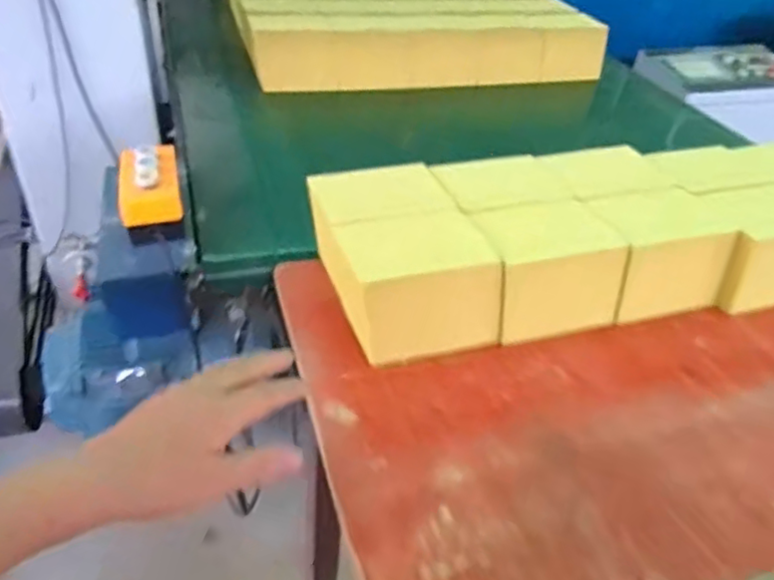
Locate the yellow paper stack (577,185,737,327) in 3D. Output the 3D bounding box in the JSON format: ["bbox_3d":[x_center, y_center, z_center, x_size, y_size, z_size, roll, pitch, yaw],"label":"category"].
[{"bbox_3d":[0.339,-0.047,0.832,0.166,0.124,0.117,-7,39,-15],"label":"yellow paper stack"}]

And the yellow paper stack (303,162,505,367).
[{"bbox_3d":[0.008,-0.041,0.778,0.167,0.127,0.239,-11,41,-20],"label":"yellow paper stack"}]

